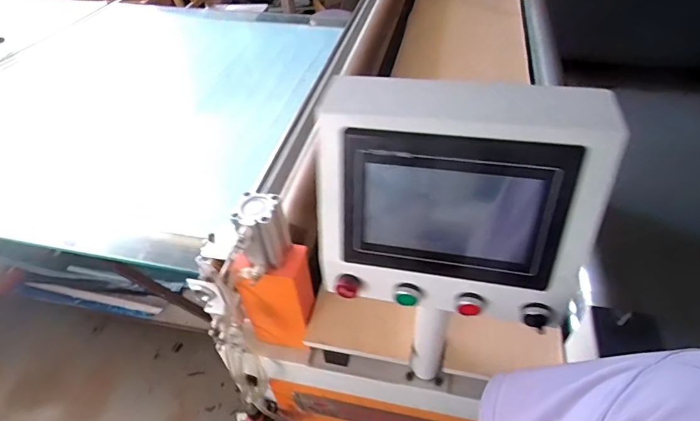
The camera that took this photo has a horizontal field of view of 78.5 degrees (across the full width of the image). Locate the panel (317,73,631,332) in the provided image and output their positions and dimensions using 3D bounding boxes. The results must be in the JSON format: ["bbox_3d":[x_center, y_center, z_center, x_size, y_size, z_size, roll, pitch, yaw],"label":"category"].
[{"bbox_3d":[0.099,-0.008,0.422,0.250,0.229,0.064,5,29,14],"label":"panel"}]

